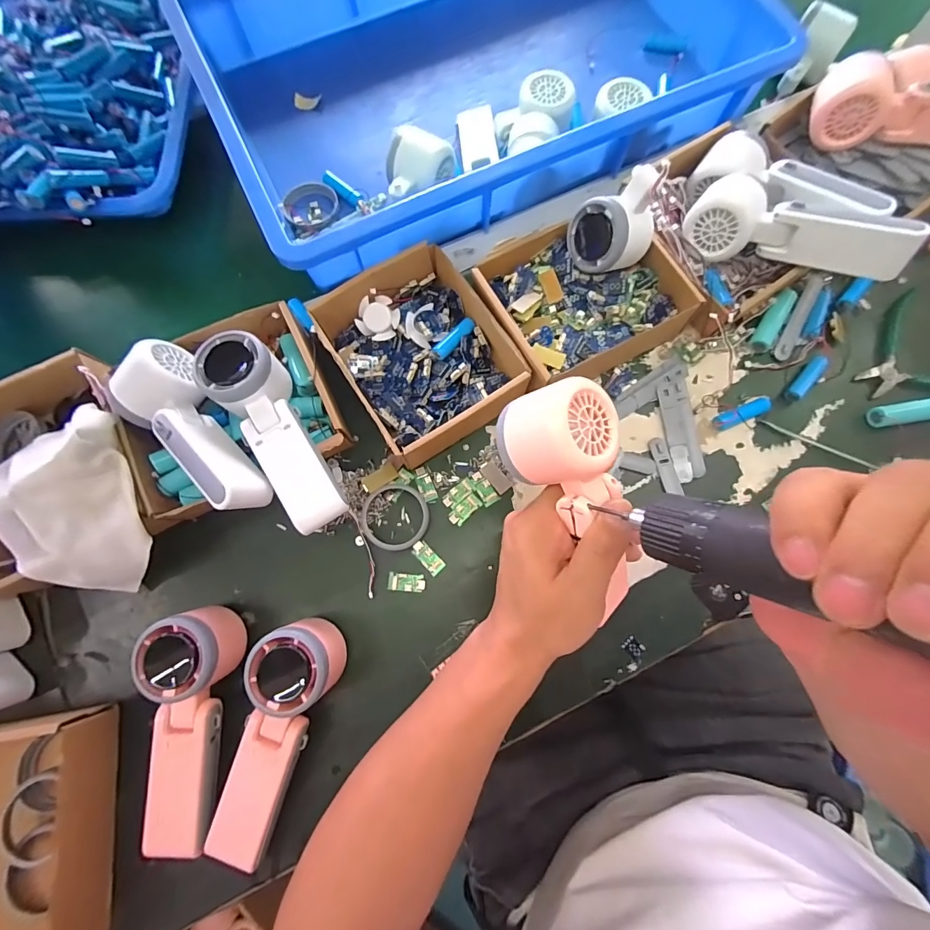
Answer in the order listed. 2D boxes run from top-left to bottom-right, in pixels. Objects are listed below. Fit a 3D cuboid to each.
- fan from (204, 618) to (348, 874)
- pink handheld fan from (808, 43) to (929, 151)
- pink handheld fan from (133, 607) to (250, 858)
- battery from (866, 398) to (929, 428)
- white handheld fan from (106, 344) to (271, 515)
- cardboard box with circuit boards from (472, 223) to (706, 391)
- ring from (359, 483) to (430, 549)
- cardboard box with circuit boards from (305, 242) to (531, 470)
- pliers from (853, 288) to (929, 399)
[{"bbox_3d":[-0.145,0.200,0.308,0.061,0.052,0.171,22,77,6],"label":"fan"},{"bbox_3d":[0.442,-0.330,0.390,0.205,0.056,0.059,12,76,4],"label":"pink handheld fan"},{"bbox_3d":[-0.204,0.196,0.311,0.062,0.053,0.166,-6,76,-1],"label":"pink handheld fan"},{"bbox_3d":[0.404,-0.047,0.375,0.067,0.020,0.020,-6,76,-1],"label":"battery"},{"bbox_3d":[-0.210,-0.028,0.324,0.158,0.043,0.064,42,80,10],"label":"white handheld fan"},{"bbox_3d":[0.109,-0.153,0.390,0.166,0.045,0.148,-24,76,-5],"label":"cardboard box with circuit boards"},{"bbox_3d":[-0.062,0.046,0.369,0.059,0.011,0.058,0,76,1],"label":"ring"},{"bbox_3d":[-0.041,-0.105,0.384,0.136,0.047,0.168,-30,77,-7],"label":"cardboard box with circuit boards"},{"bbox_3d":[0.425,-0.103,0.392,0.105,0.019,0.113,-26,77,-6],"label":"pliers"}]

